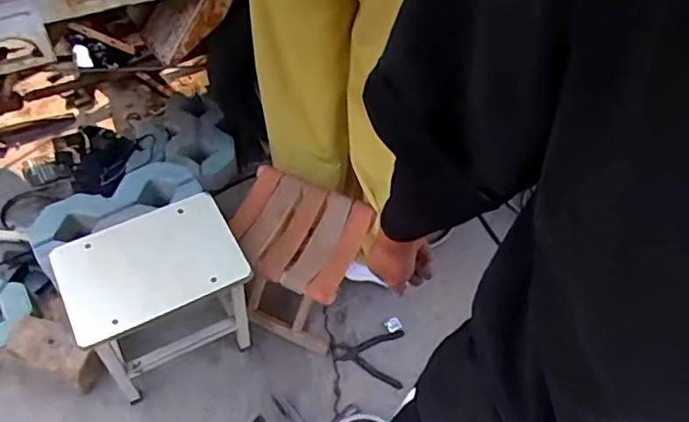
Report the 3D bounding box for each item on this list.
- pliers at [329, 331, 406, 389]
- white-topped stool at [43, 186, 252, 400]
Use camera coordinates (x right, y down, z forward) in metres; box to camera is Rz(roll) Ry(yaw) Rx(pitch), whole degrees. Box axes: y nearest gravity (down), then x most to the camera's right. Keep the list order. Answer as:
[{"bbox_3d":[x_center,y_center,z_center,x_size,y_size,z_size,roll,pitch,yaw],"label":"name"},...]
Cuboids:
[{"bbox_3d":[0.071,0.370,1.433,0.177,0.011,0.137,-9,56,-11],"label":"pliers"},{"bbox_3d":[-0.382,0.197,1.260,0.329,0.333,0.218,-24,56,-22],"label":"white-topped stool"}]

